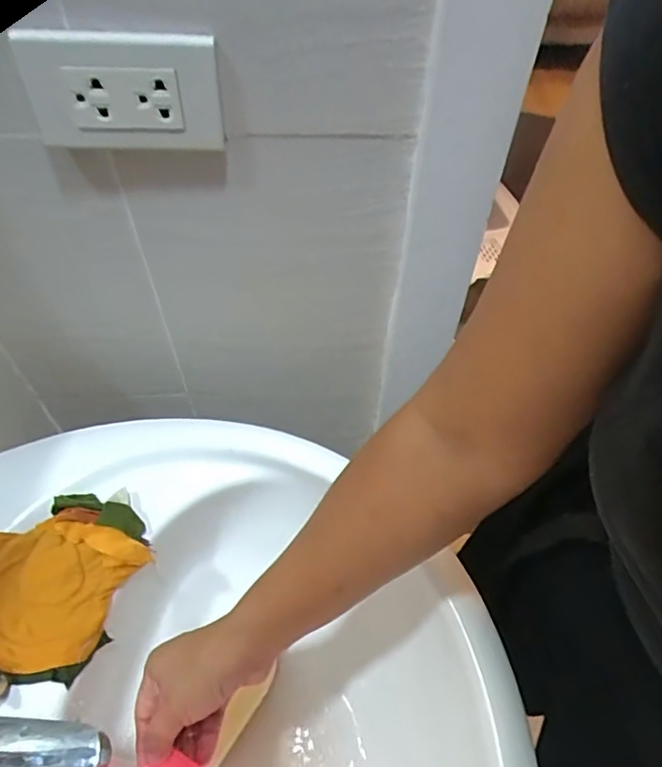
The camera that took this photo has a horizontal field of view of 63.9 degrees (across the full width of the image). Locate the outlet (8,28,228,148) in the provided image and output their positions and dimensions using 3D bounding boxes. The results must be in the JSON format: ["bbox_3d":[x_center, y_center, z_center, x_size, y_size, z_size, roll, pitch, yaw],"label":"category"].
[{"bbox_3d":[-0.130,-0.184,0.337,0.117,0.065,0.019,-4,57,-4],"label":"outlet"}]

